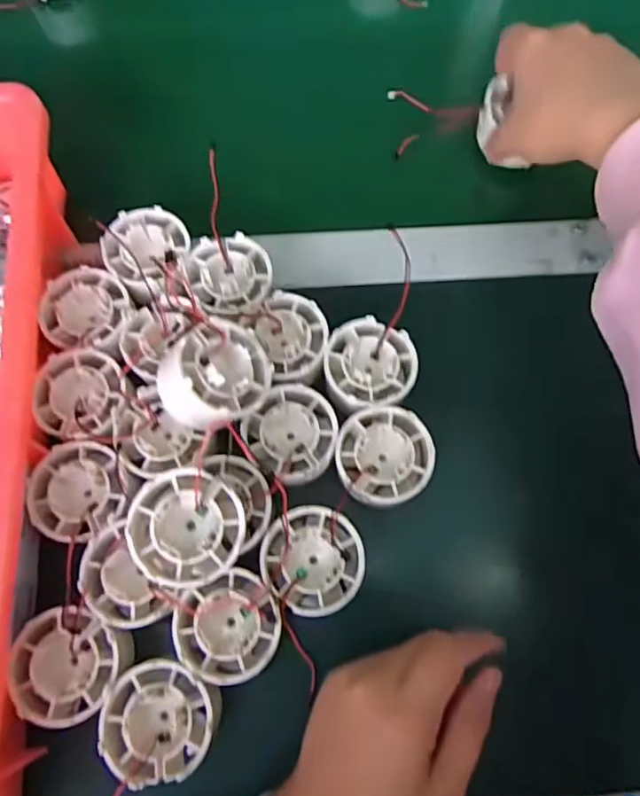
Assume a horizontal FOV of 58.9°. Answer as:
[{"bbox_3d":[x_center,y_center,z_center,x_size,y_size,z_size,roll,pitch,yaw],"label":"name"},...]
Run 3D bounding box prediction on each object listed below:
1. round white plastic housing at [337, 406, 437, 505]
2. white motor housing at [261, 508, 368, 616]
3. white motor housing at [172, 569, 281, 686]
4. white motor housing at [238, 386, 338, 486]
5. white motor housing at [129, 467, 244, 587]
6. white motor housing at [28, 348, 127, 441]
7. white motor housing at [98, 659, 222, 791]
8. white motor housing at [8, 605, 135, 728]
[{"bbox_3d":[0.035,0.033,0.313,0.050,0.022,0.052,0,72,0],"label":"round white plastic housing"},{"bbox_3d":[-0.003,0.083,0.291,0.050,0.021,0.051,0,72,0],"label":"white motor housing"},{"bbox_3d":[-0.045,0.115,0.286,0.050,0.021,0.048,0,72,0],"label":"white motor housing"},{"bbox_3d":[-0.013,0.020,0.313,0.048,0.022,0.048,0,72,0],"label":"white motor housing"},{"bbox_3d":[-0.061,0.059,0.261,0.050,0.022,0.050,-4,77,-4],"label":"white motor housing"},{"bbox_3d":[-0.132,-0.001,0.318,0.046,0.023,0.050,0,72,0],"label":"white motor housing"},{"bbox_3d":[-0.077,0.154,0.271,0.052,0.018,0.051,0,72,0],"label":"white motor housing"},{"bbox_3d":[-0.121,0.129,0.277,0.051,0.027,0.051,0,72,0],"label":"white motor housing"}]

